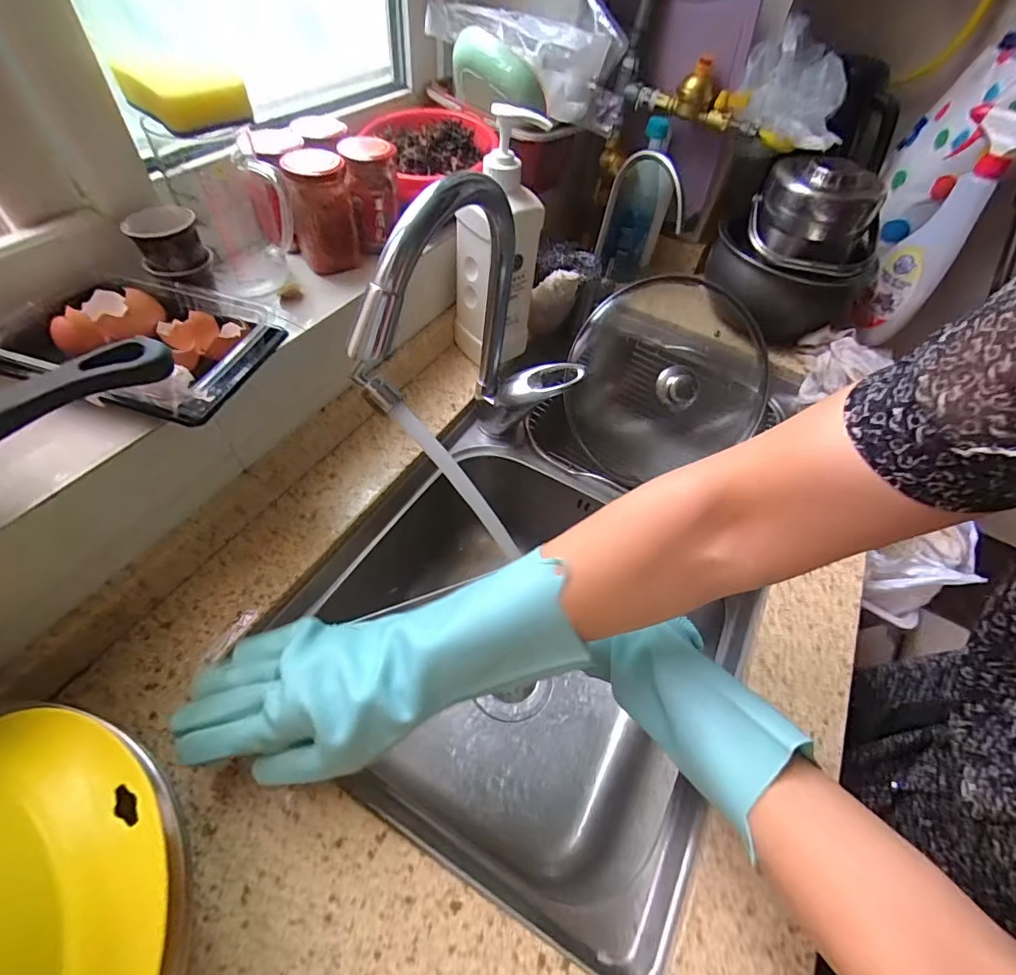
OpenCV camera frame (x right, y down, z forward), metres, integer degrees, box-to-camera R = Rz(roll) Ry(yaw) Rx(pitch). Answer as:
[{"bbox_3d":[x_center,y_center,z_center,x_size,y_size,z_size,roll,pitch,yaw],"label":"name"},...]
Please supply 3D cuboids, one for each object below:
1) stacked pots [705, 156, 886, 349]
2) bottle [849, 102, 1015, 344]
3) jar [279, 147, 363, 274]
[{"bbox_3d":[0.432,-0.354,0.729,0.210,0.214,0.196,37,57,21],"label":"stacked pots"},{"bbox_3d":[0.614,-0.358,0.706,0.090,0.292,0.051,37,57,21],"label":"bottle"},{"bbox_3d":[-0.194,-0.283,0.508,0.061,0.103,0.057,3,52,-4],"label":"jar"}]

